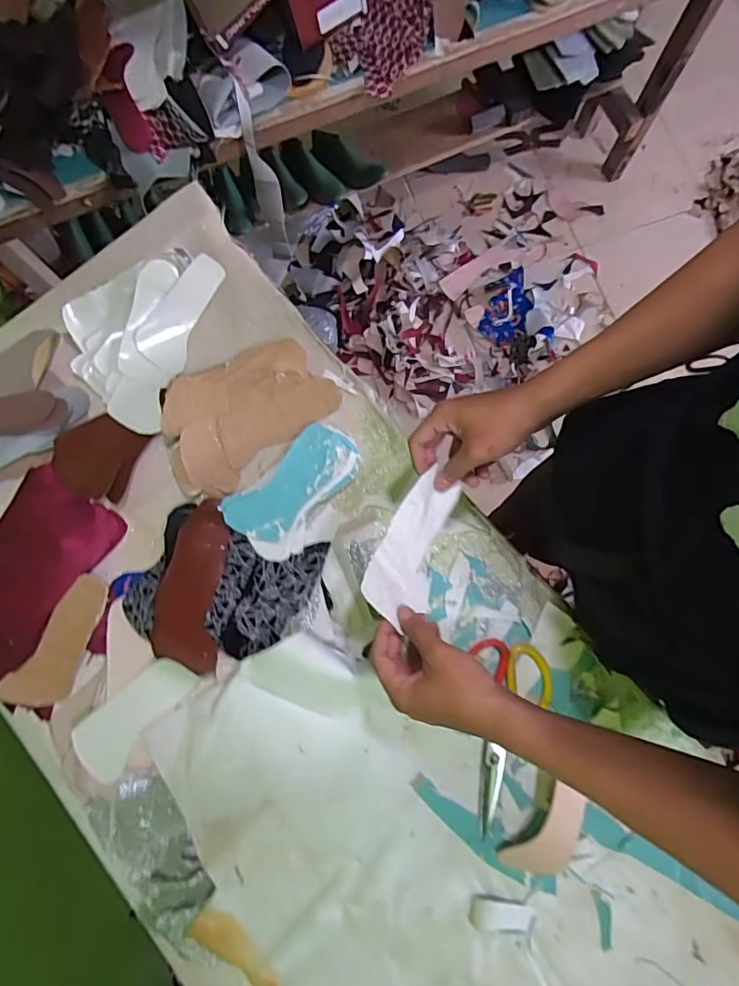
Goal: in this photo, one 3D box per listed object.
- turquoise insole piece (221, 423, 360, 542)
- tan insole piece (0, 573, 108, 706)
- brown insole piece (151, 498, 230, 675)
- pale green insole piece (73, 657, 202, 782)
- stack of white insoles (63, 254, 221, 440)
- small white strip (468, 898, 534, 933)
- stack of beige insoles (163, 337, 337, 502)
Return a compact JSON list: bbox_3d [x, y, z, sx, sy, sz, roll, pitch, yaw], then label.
[{"bbox_3d":[-0.094,-0.011,0.631,0.174,0.017,0.081,-43,92,-9],"label":"turquoise insole piece"},{"bbox_3d":[-0.373,0.188,0.616,0.069,0.018,0.172,35,86,3],"label":"tan insole piece"},{"bbox_3d":[-0.211,0.106,0.597,0.075,0.014,0.195,5,80,-9],"label":"brown insole piece"},{"bbox_3d":[-0.275,0.255,0.587,0.064,0.030,0.148,39,84,9],"label":"pale green insole piece"},{"bbox_3d":[-0.312,-0.219,0.673,0.156,0.047,0.253,17,78,3],"label":"stack of white insoles"},{"bbox_3d":[0.143,0.457,0.547,0.066,0.004,0.028,5,77,0],"label":"small white strip"},{"bbox_3d":[-0.167,-0.111,0.648,0.227,0.048,0.142,-38,80,-9],"label":"stack of beige insoles"}]

